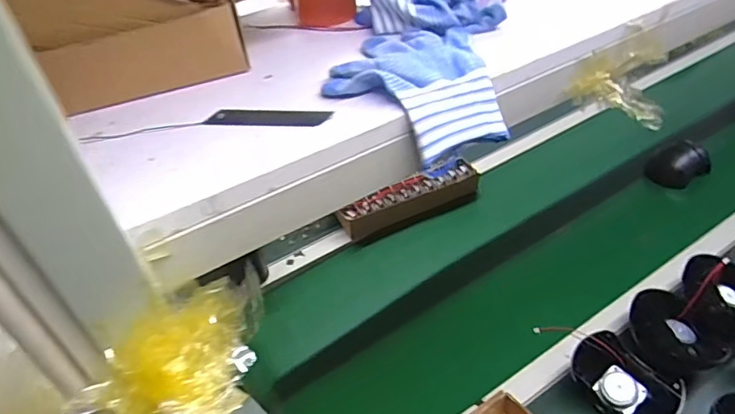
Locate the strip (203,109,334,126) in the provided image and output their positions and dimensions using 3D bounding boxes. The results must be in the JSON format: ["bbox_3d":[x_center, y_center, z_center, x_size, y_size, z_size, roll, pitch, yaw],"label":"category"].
[{"bbox_3d":[-0.076,-0.070,0.393,0.098,0.004,0.024,3,41,12],"label":"strip"}]

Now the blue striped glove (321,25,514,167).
[{"bbox_3d":[0.034,-0.099,0.428,0.135,0.053,0.163,-9,40,-2],"label":"blue striped glove"}]

